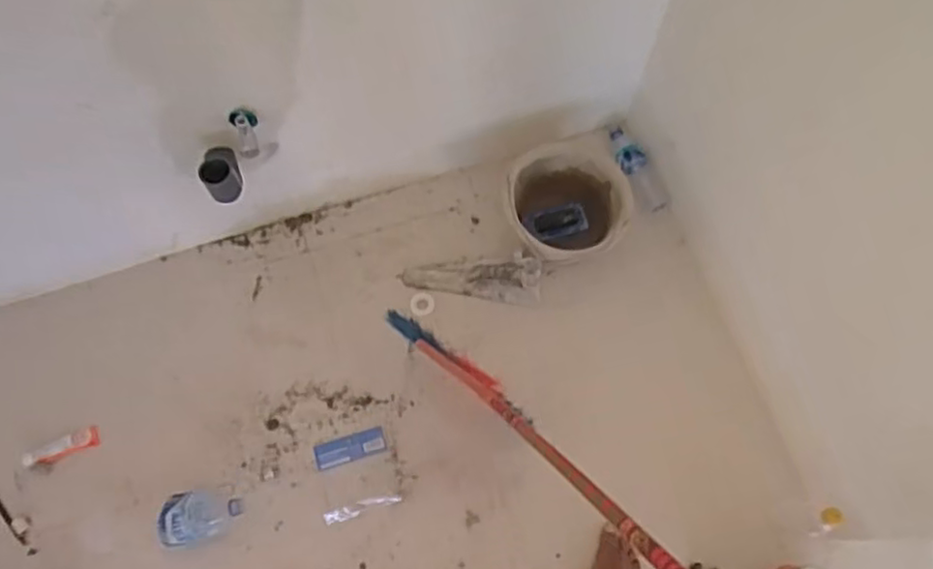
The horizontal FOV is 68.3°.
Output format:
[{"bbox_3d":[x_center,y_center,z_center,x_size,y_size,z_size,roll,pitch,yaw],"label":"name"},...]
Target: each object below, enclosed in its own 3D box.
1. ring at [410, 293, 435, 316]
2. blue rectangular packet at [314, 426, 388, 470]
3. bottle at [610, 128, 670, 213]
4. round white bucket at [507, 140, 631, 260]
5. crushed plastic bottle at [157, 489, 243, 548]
[{"bbox_3d":[-0.096,0.044,1.516,0.053,0.007,0.054,1,68,-3],"label":"ring"},{"bbox_3d":[-0.239,0.337,1.415,0.143,0.010,0.053,-18,70,-7],"label":"blue rectangular packet"},{"bbox_3d":[0.394,-0.266,1.605,0.053,0.071,0.221,-27,84,-13],"label":"bottle"},{"bbox_3d":[0.209,-0.151,1.499,0.256,0.171,0.276,0,69,0],"label":"round white bucket"},{"bbox_3d":[-0.505,0.443,1.314,0.136,0.084,0.100,-5,69,-2],"label":"crushed plastic bottle"}]

